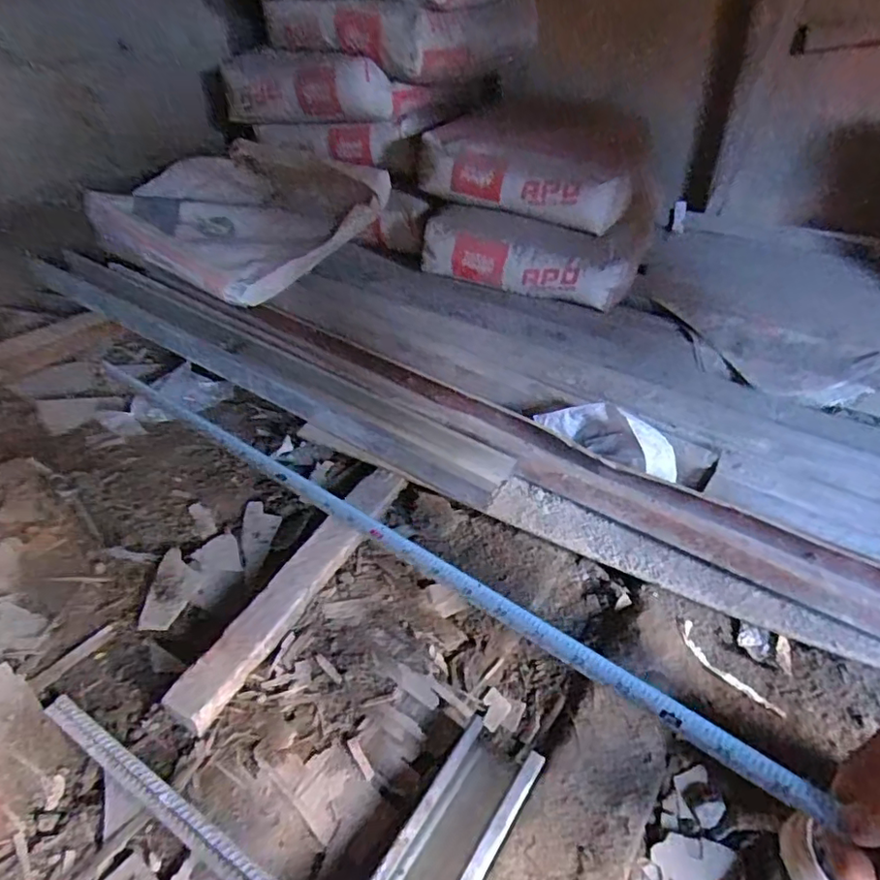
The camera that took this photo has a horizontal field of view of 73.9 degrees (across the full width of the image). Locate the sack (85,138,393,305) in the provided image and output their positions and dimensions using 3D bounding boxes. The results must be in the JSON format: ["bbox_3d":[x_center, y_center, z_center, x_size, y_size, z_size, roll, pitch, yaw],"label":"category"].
[{"bbox_3d":[-0.372,-0.436,1.105,0.392,0.116,0.395,25,44,23],"label":"sack"}]

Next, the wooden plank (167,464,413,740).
[{"bbox_3d":[-0.159,0.162,0.685,0.054,0.036,0.370,21,43,18],"label":"wooden plank"}]

